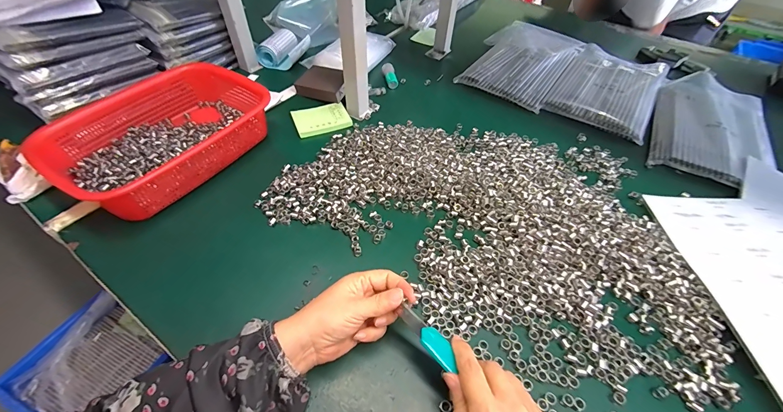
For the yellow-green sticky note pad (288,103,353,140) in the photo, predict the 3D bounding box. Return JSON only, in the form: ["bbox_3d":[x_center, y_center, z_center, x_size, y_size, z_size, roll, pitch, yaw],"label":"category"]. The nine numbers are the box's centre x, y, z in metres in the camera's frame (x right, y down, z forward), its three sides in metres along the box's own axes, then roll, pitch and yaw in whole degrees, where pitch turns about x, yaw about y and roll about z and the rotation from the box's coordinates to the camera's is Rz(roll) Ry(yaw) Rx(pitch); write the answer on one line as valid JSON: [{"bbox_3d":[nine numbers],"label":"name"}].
[{"bbox_3d":[-0.125,-0.155,0.593,0.097,0.015,0.071,-15,50,-16],"label":"yellow-green sticky note pad"}]

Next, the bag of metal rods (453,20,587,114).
[{"bbox_3d":[0.293,-0.336,0.750,0.202,0.036,0.320,29,52,22],"label":"bag of metal rods"}]

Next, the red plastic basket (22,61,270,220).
[{"bbox_3d":[-0.325,-0.118,0.507,0.212,0.069,0.303,28,53,21],"label":"red plastic basket"}]

